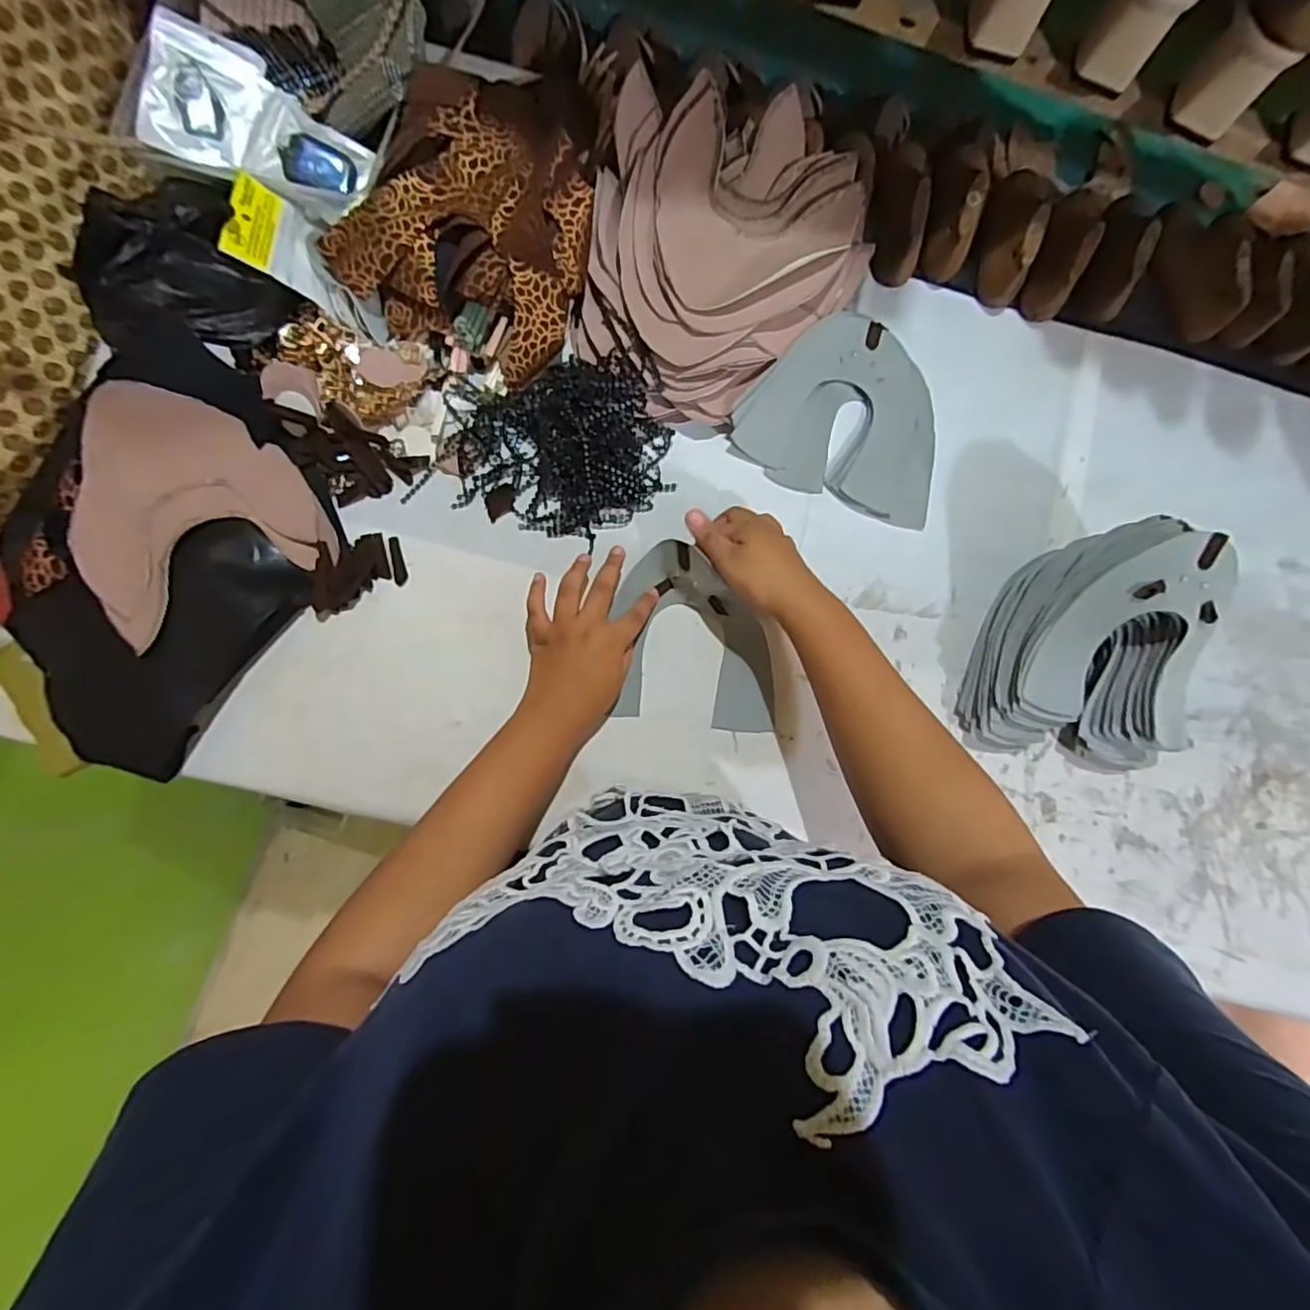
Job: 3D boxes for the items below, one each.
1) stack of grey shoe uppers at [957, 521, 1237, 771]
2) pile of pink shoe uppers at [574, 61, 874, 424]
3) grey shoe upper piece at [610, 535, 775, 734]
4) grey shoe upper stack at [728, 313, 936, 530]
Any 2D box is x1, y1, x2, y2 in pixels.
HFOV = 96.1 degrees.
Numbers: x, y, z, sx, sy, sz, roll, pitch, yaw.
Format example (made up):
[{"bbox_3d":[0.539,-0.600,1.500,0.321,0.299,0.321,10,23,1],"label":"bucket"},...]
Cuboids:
[{"bbox_3d":[0.360,-0.004,0.470,0.163,0.109,0.176,10,82,-3],"label":"stack of grey shoe uppers"},{"bbox_3d":[0.043,-0.350,0.506,0.232,0.072,0.263,42,81,1],"label":"pile of pink shoe uppers"},{"bbox_3d":[0.034,-0.015,0.481,0.125,0.043,0.155,-4,83,-5],"label":"grey shoe upper piece"},{"bbox_3d":[0.174,-0.220,0.524,0.181,0.025,0.164,19,81,-2],"label":"grey shoe upper stack"}]

